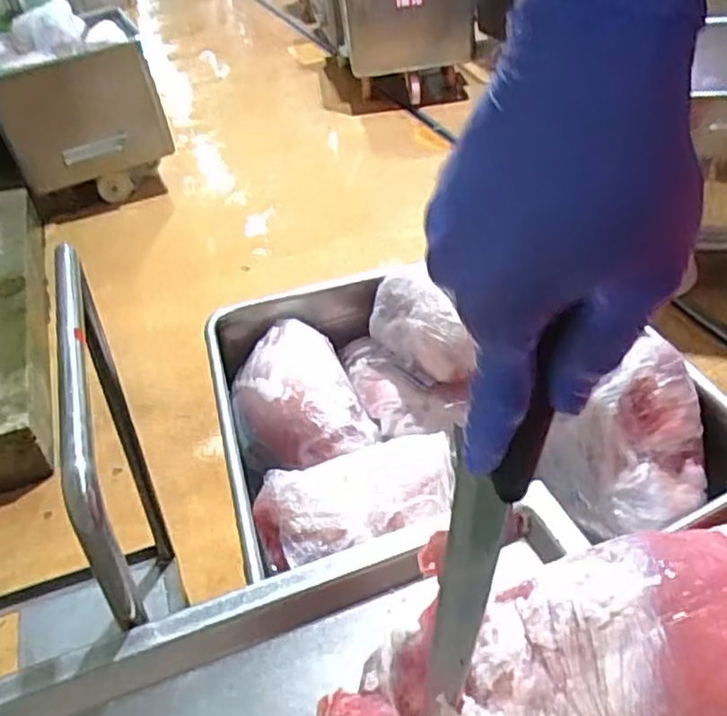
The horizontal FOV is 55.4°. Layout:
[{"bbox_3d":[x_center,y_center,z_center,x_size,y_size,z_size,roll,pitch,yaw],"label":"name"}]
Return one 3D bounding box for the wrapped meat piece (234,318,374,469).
[{"bbox_3d":[-0.114,0.057,1.108,0.197,0.094,0.302,-18,40,-12],"label":"wrapped meat piece"}]

